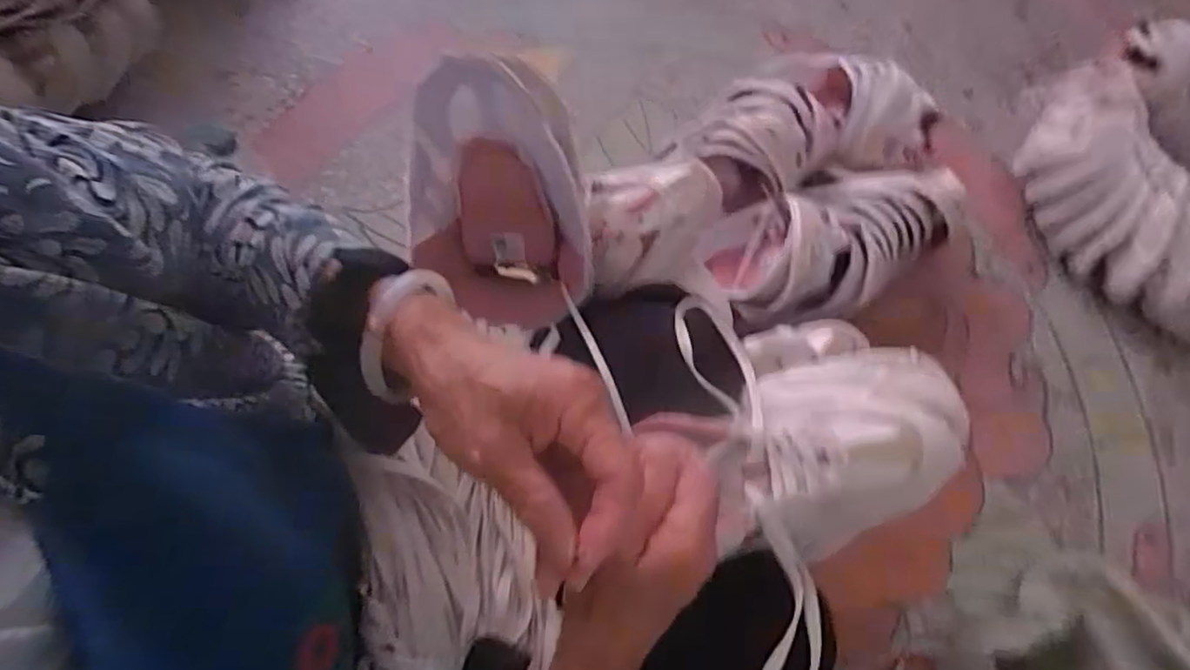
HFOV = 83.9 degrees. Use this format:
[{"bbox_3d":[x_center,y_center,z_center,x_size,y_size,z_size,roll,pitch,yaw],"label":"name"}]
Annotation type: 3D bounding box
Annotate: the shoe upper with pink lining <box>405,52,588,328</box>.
[{"bbox_3d":[-0.074,-0.104,0.533,0.121,0.214,0.115,-13,73,-12],"label":"shoe upper with pink lining"}]

